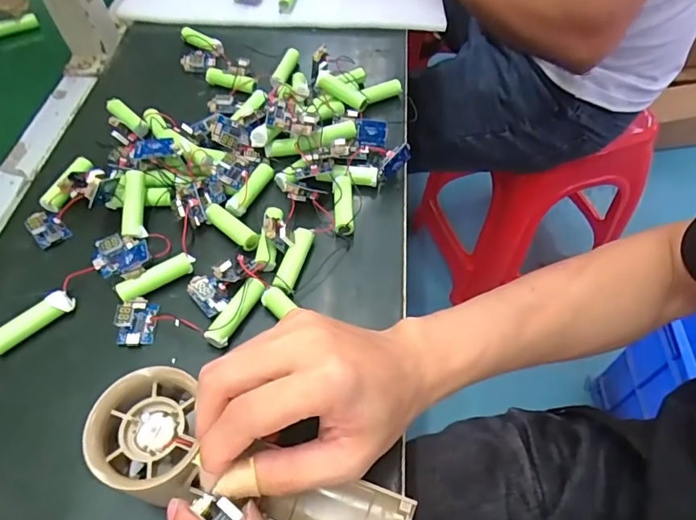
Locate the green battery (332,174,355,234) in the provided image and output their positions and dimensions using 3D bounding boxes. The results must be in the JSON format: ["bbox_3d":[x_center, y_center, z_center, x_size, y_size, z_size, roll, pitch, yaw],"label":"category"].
[{"bbox_3d":[-0.004,-0.043,0.366,0.014,0.015,0.047,-3,54,-4],"label":"green battery"}]

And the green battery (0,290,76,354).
[{"bbox_3d":[-0.203,0.040,0.311,0.052,0.014,0.015,-35,62,-24],"label":"green battery"}]

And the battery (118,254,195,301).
[{"bbox_3d":[-0.130,0.012,0.328,0.052,0.016,0.011,-26,59,-19],"label":"battery"}]

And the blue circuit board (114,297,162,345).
[{"bbox_3d":[-0.136,0.039,0.312,0.023,0.017,0.032,-1,54,-2],"label":"blue circuit board"}]

